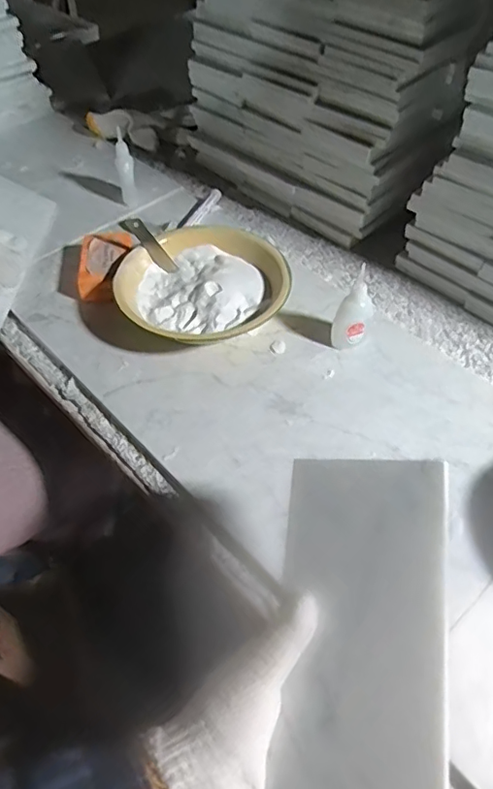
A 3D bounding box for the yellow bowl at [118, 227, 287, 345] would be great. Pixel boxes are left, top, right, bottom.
[{"bbox_3d":[-0.047,-0.118,0.620,0.184,0.051,0.171,-1,52,1],"label":"yellow bowl"}]

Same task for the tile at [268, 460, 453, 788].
[{"bbox_3d":[0.059,0.180,0.310,0.102,0.015,0.287,-5,66,30],"label":"tile"}]

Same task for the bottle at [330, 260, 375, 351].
[{"bbox_3d":[0.111,-0.087,0.569,0.037,0.083,0.039,12,53,11],"label":"bottle"}]

